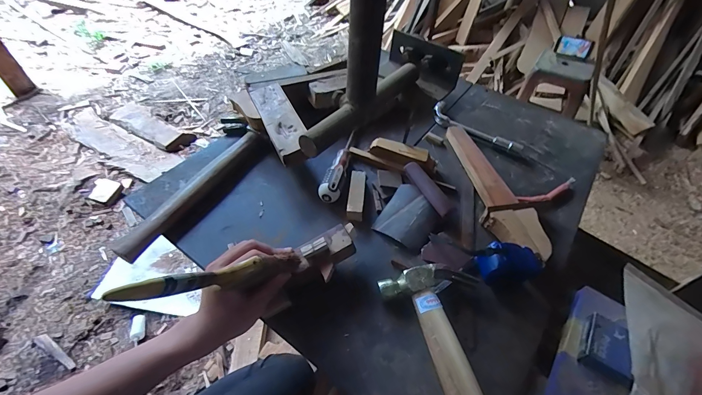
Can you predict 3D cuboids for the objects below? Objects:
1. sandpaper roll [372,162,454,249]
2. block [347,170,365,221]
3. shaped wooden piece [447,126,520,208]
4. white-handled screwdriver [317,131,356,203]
[{"bbox_3d":[0.099,0.017,0.496,0.085,0.027,0.118,26,71,23],"label":"sandpaper roll"},{"bbox_3d":[0.009,-0.007,0.513,0.023,0.026,0.089,6,51,1],"label":"block"},{"bbox_3d":[0.218,-0.058,0.572,0.041,0.040,0.197,-3,51,-7],"label":"shaped wooden piece"},{"bbox_3d":[-0.021,-0.062,0.548,0.033,0.032,0.164,8,51,3],"label":"white-handled screwdriver"}]

